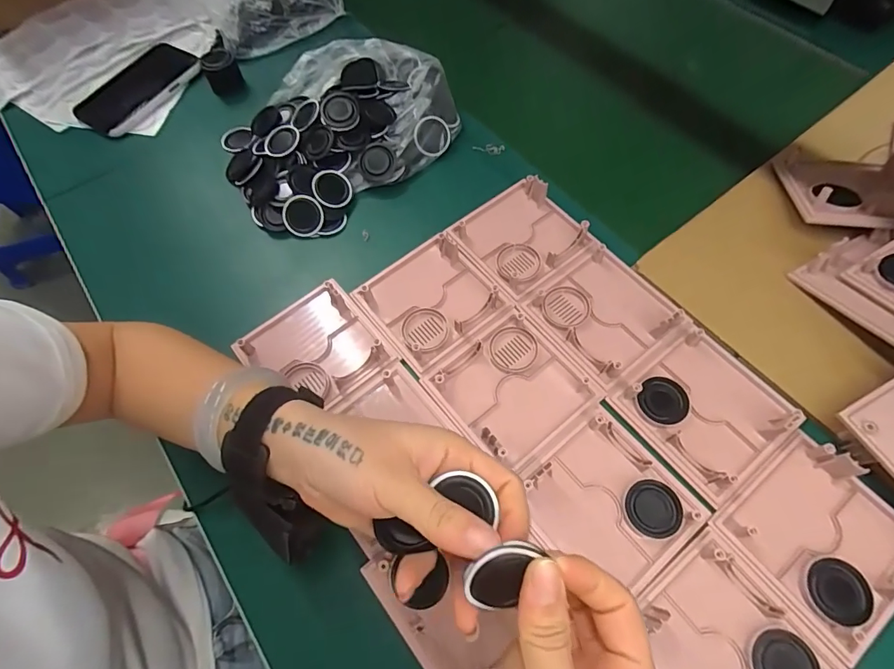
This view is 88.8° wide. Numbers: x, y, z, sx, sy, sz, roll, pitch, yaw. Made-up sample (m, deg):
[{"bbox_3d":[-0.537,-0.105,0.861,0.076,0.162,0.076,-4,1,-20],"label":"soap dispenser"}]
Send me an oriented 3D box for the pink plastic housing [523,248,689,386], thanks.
[{"bbox_3d":[0.137,-0.022,0.395,0.099,0.016,0.103,-35,67,-14],"label":"pink plastic housing"}]

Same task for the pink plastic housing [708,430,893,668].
[{"bbox_3d":[0.259,0.136,0.309,0.107,0.020,0.105,-36,67,-15],"label":"pink plastic housing"}]

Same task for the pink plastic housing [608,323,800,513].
[{"bbox_3d":[0.202,0.055,0.355,0.109,0.016,0.105,-36,68,-15],"label":"pink plastic housing"}]

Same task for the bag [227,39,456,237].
[{"bbox_3d":[-0.120,-0.234,0.496,0.258,0.042,0.194,-39,68,-16],"label":"bag"}]

